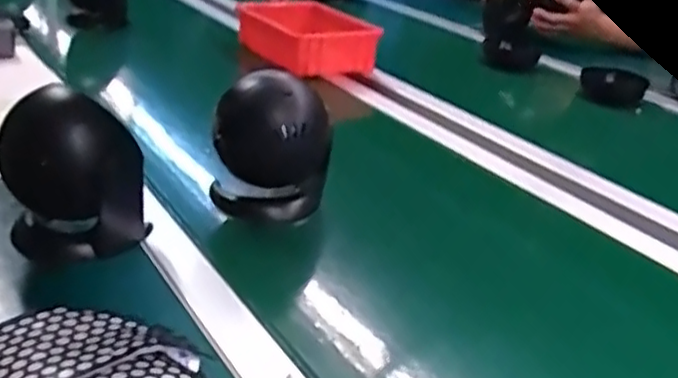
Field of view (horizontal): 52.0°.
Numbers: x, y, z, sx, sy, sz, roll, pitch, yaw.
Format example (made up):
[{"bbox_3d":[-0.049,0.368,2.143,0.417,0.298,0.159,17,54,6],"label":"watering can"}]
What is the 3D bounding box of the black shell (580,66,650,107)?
[{"bbox_3d":[0.514,-0.190,1.298,0.118,0.071,0.047,21,29,31],"label":"black shell"}]

